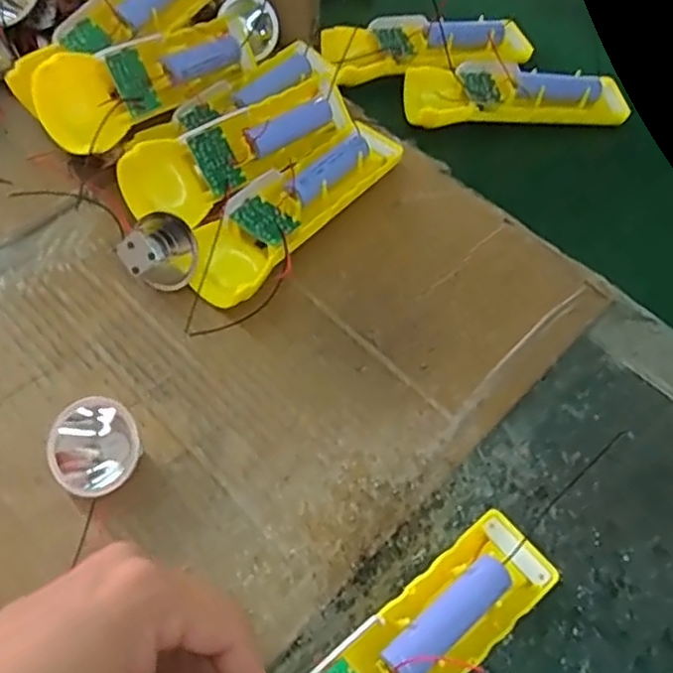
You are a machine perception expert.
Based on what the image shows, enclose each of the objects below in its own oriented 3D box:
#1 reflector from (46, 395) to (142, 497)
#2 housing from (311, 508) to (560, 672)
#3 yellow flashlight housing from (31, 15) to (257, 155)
[{"bbox_3d":[-0.110,0.054,0.311,0.035,0.038,0.041,-26,65,-15],"label":"reflector"},{"bbox_3d":[0.027,0.134,0.273,0.156,0.016,0.043,-34,68,-25],"label":"housing"},{"bbox_3d":[-0.106,-0.161,0.408,0.043,0.043,0.161,38,52,17],"label":"yellow flashlight housing"}]

